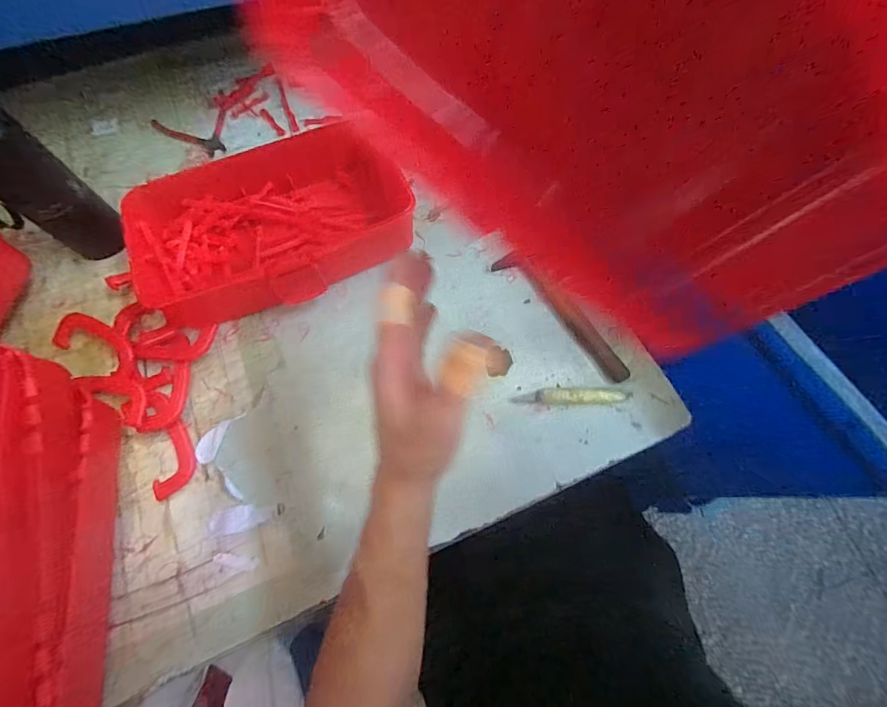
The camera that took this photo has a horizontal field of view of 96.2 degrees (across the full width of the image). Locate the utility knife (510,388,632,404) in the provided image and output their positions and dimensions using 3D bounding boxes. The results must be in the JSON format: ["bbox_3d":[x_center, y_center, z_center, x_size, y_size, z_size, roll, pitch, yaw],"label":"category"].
[{"bbox_3d":[0.154,0.052,0.484,0.136,0.013,0.021,0,69,1],"label":"utility knife"}]

